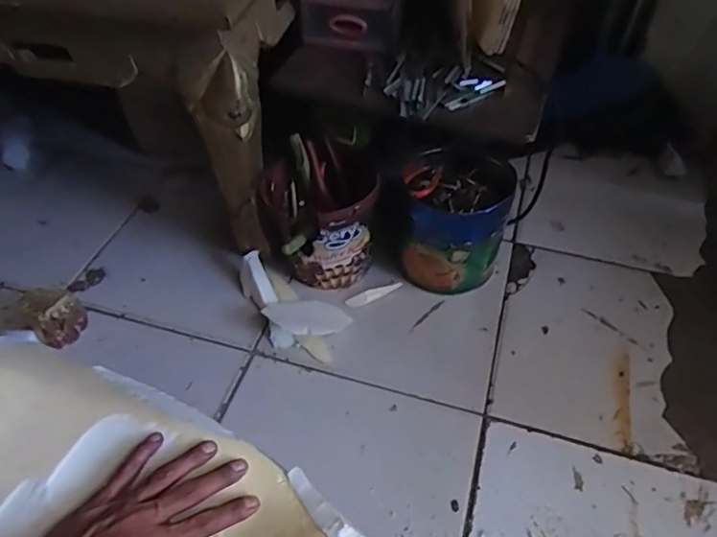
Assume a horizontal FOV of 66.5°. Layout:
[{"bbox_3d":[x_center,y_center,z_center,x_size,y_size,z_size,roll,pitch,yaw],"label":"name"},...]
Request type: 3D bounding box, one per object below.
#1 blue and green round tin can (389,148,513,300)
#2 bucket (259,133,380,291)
[{"bbox_3d":[0.130,-0.065,0.759,0.143,0.155,0.137,-1,49,1],"label":"blue and green round tin can"},{"bbox_3d":[-0.054,-0.080,0.755,0.145,0.173,0.144,-1,49,1],"label":"bucket"}]

